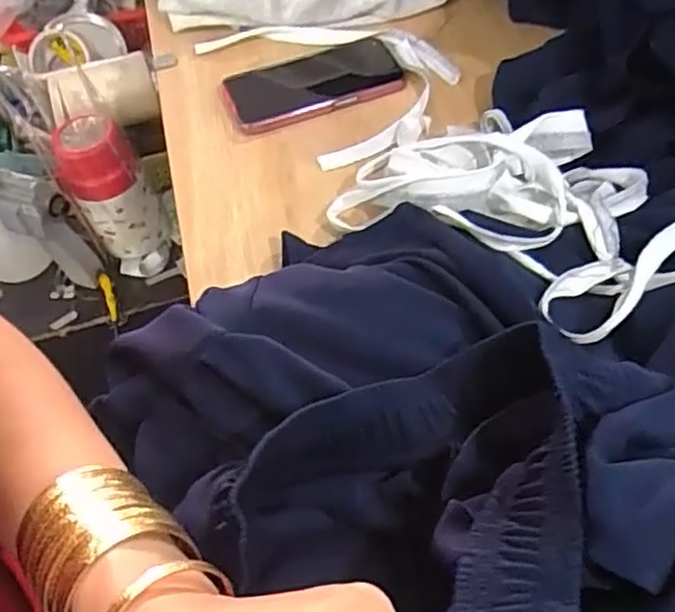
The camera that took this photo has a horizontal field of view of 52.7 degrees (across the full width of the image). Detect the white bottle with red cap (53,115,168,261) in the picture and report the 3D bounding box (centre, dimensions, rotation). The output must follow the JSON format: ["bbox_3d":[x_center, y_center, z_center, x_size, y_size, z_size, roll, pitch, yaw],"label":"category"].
[{"bbox_3d":[-0.306,-0.155,0.918,0.102,0.199,0.082,-25,58,-12],"label":"white bottle with red cap"}]

